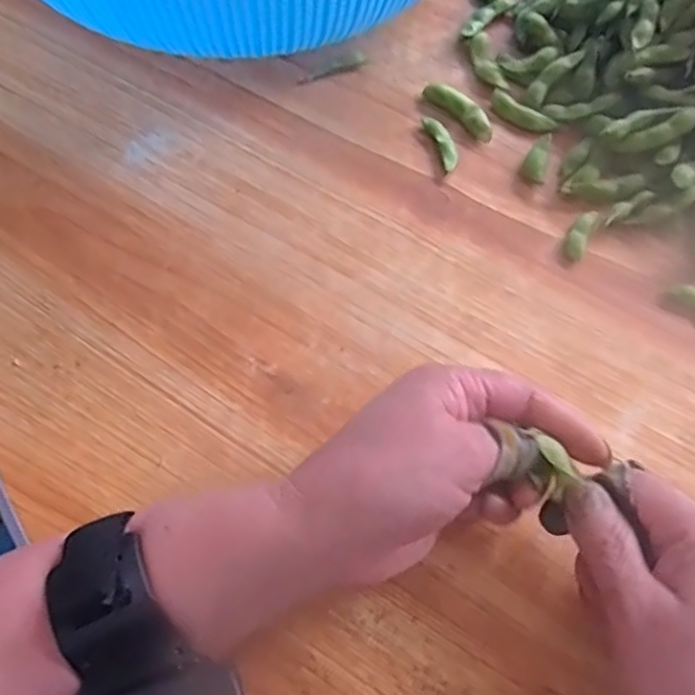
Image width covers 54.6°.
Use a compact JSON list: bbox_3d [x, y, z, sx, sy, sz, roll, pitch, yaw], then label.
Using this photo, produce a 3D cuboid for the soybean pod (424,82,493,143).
[{"bbox_3d":[0.073,-0.154,0.435,0.055,0.009,0.015,42,70,18],"label":"soybean pod"}]

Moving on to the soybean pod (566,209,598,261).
[{"bbox_3d":[0.135,-0.066,0.390,0.012,0.004,0.035,22,66,10],"label":"soybean pod"}]

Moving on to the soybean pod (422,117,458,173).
[{"bbox_3d":[0.060,-0.127,0.418,0.013,0.005,0.041,-17,65,-9],"label":"soybean pod"}]

